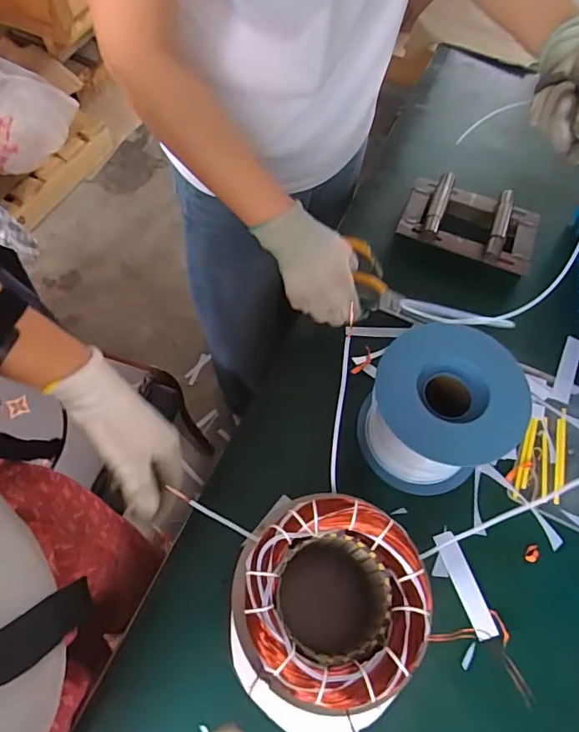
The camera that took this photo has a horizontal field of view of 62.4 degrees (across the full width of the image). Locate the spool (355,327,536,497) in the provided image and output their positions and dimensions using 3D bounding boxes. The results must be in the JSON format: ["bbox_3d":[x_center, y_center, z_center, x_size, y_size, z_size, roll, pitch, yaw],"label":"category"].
[{"bbox_3d":[0.161,0.055,0.533,0.141,0.149,0.138,1,62,-2],"label":"spool"}]

